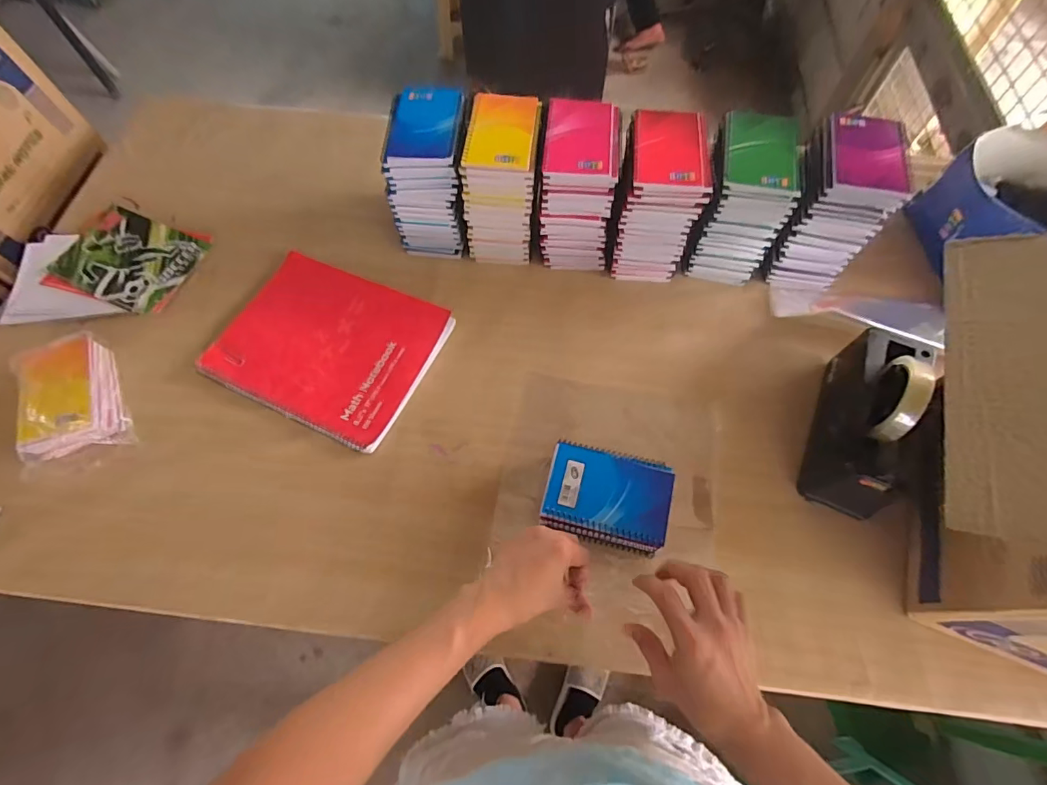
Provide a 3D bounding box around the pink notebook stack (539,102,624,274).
[{"bbox_3d":[0.073,-0.279,0.654,0.096,0.169,0.133,4,65,2],"label":"pink notebook stack"}]

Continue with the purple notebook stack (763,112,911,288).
[{"bbox_3d":[0.412,-0.255,0.645,0.100,0.173,0.136,13,65,6],"label":"purple notebook stack"}]

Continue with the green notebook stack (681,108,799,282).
[{"bbox_3d":[0.290,-0.256,0.636,0.102,0.162,0.138,13,65,6],"label":"green notebook stack"}]

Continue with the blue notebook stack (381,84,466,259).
[{"bbox_3d":[-0.128,-0.306,0.670,0.105,0.166,0.134,2,65,1],"label":"blue notebook stack"}]

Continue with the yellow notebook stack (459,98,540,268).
[{"bbox_3d":[-0.026,-0.290,0.658,0.097,0.168,0.138,8,65,4],"label":"yellow notebook stack"}]

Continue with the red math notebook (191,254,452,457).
[{"bbox_3d":[-0.261,-0.067,0.628,0.272,0.015,0.210,24,67,11],"label":"red math notebook"}]

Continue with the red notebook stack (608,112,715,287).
[{"bbox_3d":[0.175,-0.261,0.641,0.103,0.164,0.136,5,65,3],"label":"red notebook stack"}]

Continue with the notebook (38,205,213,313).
[{"bbox_3d":[-0.593,-0.201,0.710,0.206,0.015,0.154,17,66,8],"label":"notebook"}]

